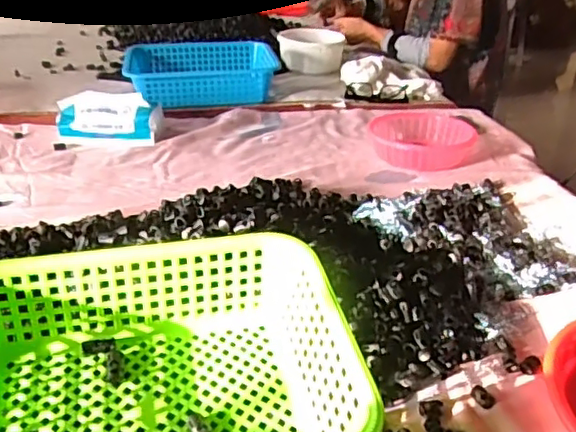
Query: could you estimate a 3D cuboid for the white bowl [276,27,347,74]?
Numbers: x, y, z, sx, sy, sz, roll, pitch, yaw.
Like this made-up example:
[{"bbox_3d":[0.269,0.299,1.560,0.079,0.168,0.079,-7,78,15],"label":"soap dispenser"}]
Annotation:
[{"bbox_3d":[0.056,-0.408,1.450,0.162,0.064,0.152,2,30,1],"label":"white bowl"}]

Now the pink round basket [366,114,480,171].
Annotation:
[{"bbox_3d":[0.225,-0.132,1.001,0.160,0.046,0.154,2,30,1],"label":"pink round basket"}]

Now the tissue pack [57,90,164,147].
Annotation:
[{"bbox_3d":[-0.301,-0.161,0.997,0.169,0.074,0.079,1,30,-1],"label":"tissue pack"}]

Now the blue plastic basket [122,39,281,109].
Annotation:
[{"bbox_3d":[-0.178,-0.297,1.236,0.308,0.077,0.198,-6,31,-12],"label":"blue plastic basket"}]

